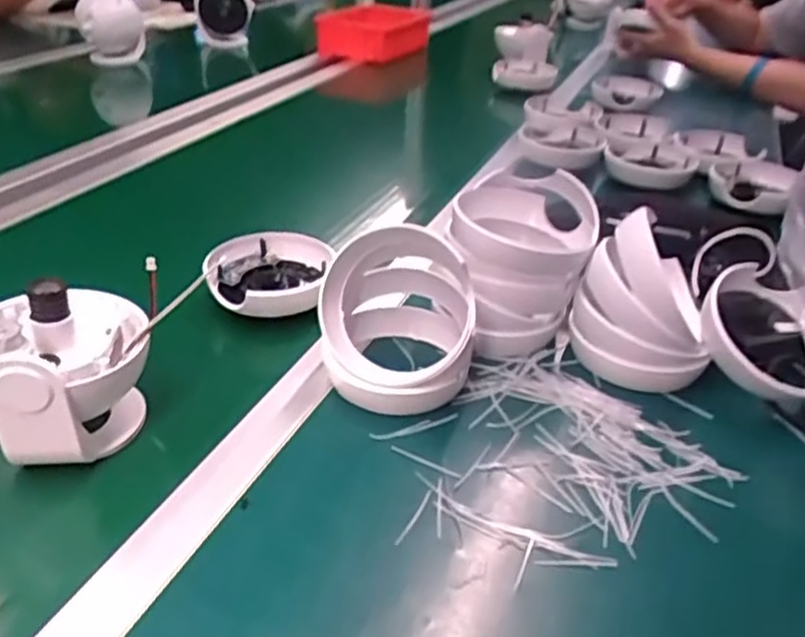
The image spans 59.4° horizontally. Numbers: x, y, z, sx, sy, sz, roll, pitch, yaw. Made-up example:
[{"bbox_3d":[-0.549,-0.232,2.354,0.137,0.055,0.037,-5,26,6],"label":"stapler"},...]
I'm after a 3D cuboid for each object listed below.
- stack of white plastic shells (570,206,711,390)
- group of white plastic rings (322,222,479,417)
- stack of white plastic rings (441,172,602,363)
[{"bbox_3d":[0.195,-0.016,0.573,0.100,0.116,0.099,12,32,11],"label":"stack of white plastic shells"},{"bbox_3d":[-0.003,-0.004,0.540,0.113,0.115,0.109,8,32,5],"label":"group of white plastic rings"},{"bbox_3d":[0.099,-0.045,0.606,0.110,0.122,0.128,12,32,11],"label":"stack of white plastic rings"}]

